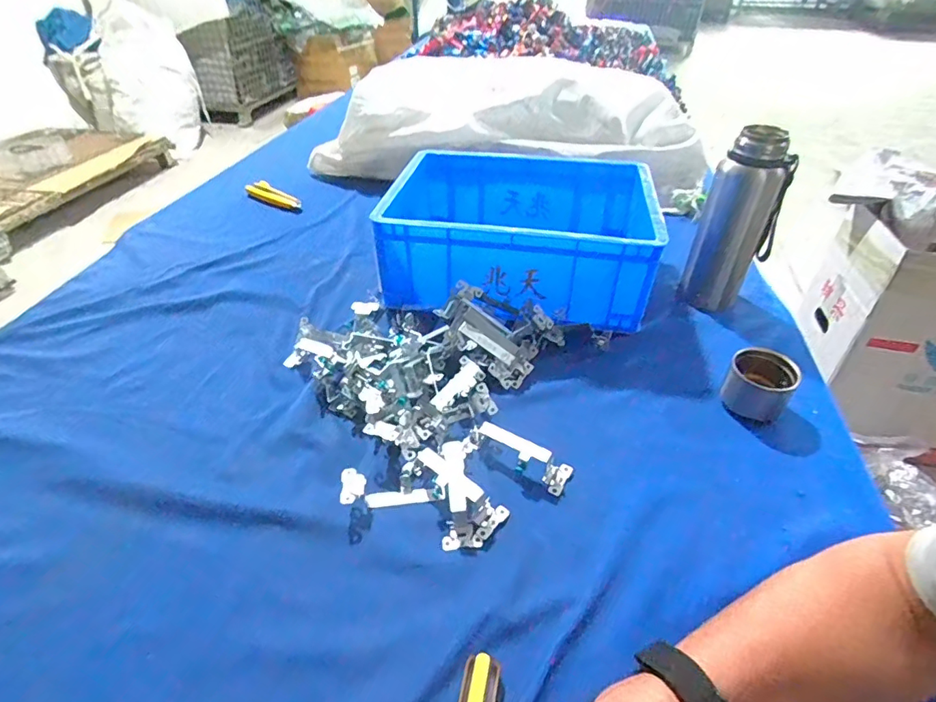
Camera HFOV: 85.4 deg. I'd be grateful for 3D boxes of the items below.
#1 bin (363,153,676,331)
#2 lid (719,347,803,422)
[{"bbox_3d":[0.061,-0.166,0.700,0.366,0.125,0.268,6,41,7],"label":"bin"},{"bbox_3d":[0.303,0.034,0.528,0.060,0.051,0.057,-1,41,0],"label":"lid"}]

